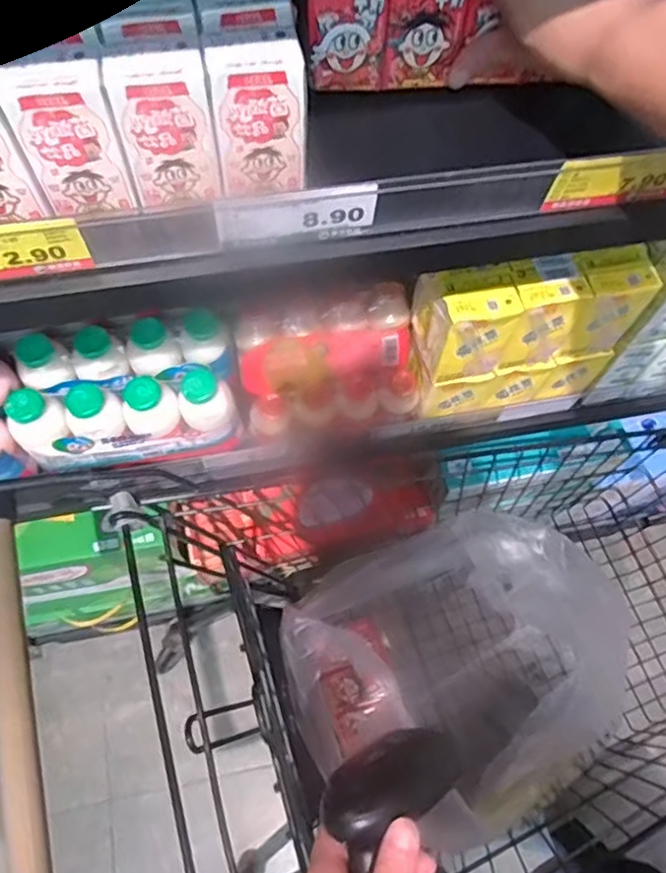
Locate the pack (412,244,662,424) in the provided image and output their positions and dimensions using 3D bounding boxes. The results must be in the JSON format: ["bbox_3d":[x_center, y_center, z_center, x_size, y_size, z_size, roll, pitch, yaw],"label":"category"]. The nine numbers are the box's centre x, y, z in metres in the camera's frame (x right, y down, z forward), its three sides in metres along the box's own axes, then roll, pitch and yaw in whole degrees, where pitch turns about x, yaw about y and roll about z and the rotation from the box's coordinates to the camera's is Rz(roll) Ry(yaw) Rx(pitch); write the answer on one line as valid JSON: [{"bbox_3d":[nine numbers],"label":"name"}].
[{"bbox_3d":[0.187,-0.100,0.620,0.208,0.187,0.078,-5,68,-4],"label":"pack"}]

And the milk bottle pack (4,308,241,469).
[{"bbox_3d":[-0.200,-0.041,0.626,0.204,0.088,0.110,-12,69,-7],"label":"milk bottle pack"}]

